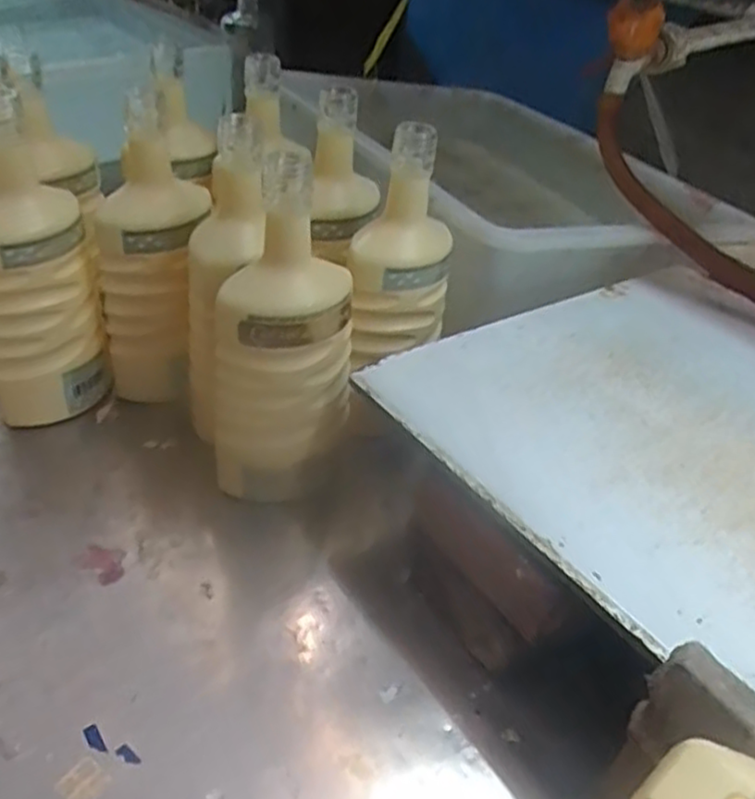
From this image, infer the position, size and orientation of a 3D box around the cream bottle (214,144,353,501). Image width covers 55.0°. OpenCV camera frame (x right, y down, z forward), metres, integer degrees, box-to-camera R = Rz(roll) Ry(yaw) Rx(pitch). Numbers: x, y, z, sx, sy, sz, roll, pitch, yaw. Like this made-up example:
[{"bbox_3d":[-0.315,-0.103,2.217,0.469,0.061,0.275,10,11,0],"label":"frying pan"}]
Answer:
[{"bbox_3d":[-0.069,-0.034,0.511,0.070,0.241,0.091,29,47,25],"label":"cream bottle"}]

